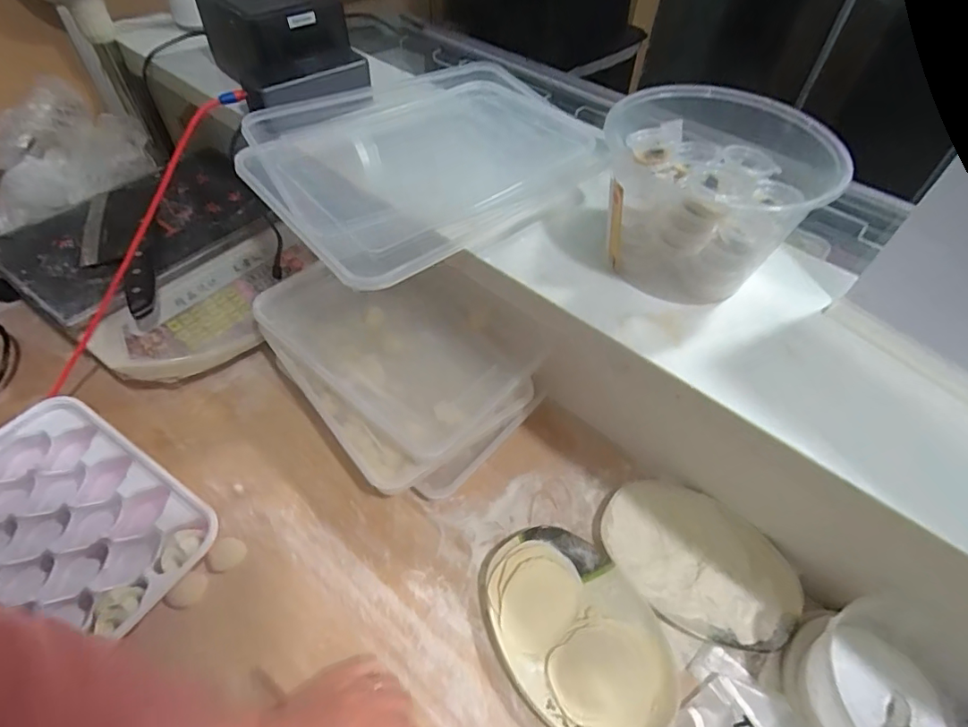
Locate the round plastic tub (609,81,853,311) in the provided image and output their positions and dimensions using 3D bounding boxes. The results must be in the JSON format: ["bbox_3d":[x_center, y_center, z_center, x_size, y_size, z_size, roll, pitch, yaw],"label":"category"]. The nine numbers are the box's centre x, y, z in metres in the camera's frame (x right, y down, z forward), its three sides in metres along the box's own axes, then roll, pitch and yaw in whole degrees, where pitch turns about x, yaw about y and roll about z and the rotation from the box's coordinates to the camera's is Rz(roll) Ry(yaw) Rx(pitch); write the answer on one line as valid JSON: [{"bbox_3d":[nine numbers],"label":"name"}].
[{"bbox_3d":[0.175,-0.133,0.412,0.149,0.110,0.136,2,51,-2],"label":"round plastic tub"}]

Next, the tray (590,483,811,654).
[{"bbox_3d":[0.218,0.201,0.533,0.198,0.019,0.132,32,57,19],"label":"tray"}]

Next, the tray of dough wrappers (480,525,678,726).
[{"bbox_3d":[0.086,0.250,0.483,0.139,0.028,0.194,-29,59,-24],"label":"tray of dough wrappers"}]

